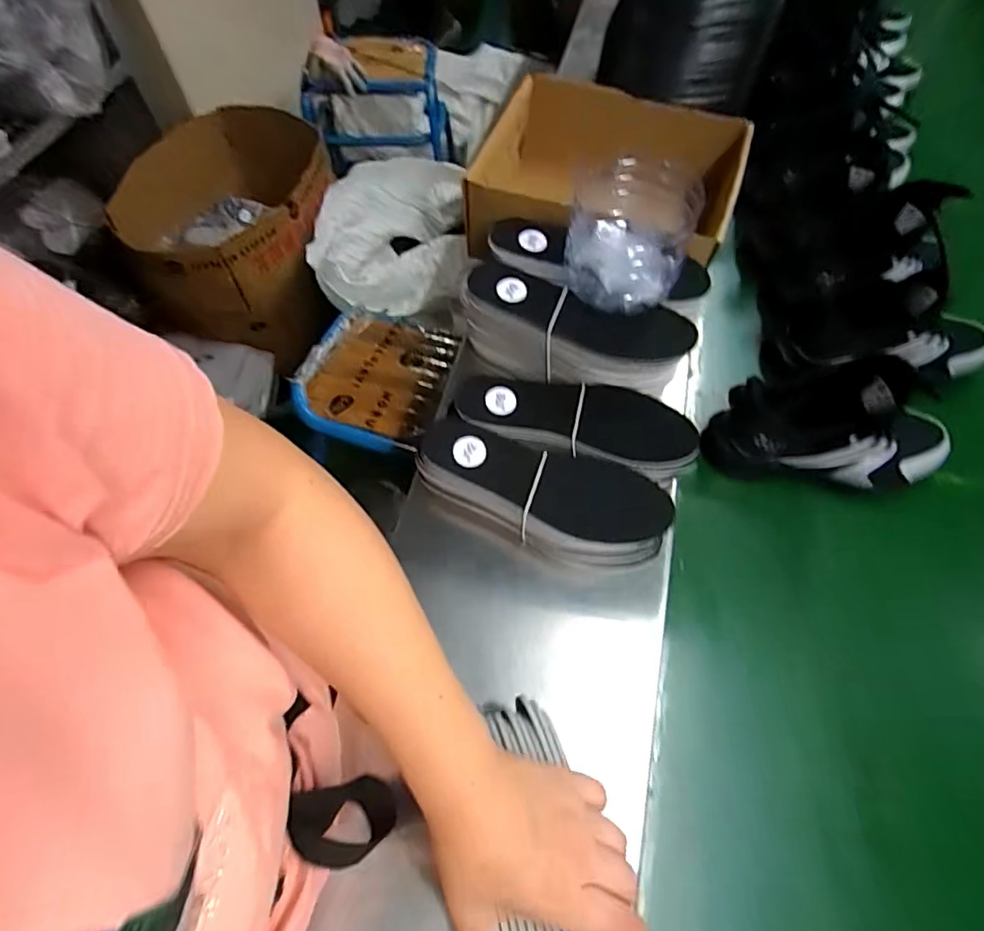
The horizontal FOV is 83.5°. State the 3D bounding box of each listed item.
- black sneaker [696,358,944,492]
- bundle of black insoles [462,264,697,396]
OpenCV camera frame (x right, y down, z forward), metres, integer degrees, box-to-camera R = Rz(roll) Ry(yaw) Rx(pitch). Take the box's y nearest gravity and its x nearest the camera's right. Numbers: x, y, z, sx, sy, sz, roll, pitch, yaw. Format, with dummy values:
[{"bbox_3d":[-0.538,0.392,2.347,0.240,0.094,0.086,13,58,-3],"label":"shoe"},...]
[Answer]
[{"bbox_3d":[0.312,-0.041,0.504,0.213,0.104,0.080,5,62,4],"label":"black sneaker"},{"bbox_3d":[0.073,-0.117,0.535,0.208,0.091,0.072,21,64,12],"label":"bundle of black insoles"}]

